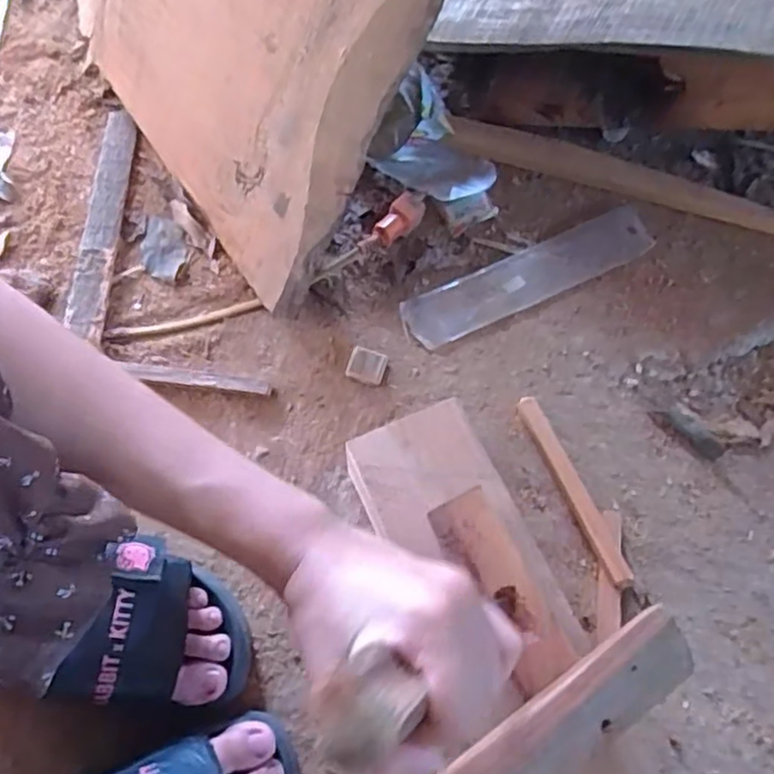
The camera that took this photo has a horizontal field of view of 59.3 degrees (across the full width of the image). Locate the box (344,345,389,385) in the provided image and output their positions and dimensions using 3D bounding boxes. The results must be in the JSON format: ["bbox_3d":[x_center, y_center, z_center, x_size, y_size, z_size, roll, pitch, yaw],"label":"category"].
[{"bbox_3d":[-0.018,-0.020,0.617,0.033,0.008,0.032,16,66,6],"label":"box"}]

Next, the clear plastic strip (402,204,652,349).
[{"bbox_3d":[0.137,-0.108,0.659,0.255,0.006,0.056,-25,70,-9],"label":"clear plastic strip"}]

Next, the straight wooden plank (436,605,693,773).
[{"bbox_3d":[0.082,0.201,0.374,0.212,0.026,0.045,-30,70,-16],"label":"straight wooden plank"}]

